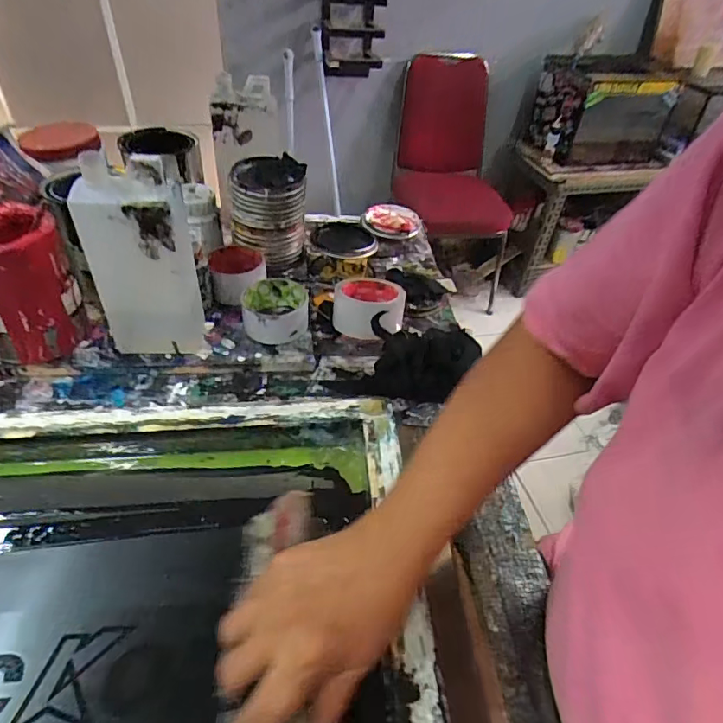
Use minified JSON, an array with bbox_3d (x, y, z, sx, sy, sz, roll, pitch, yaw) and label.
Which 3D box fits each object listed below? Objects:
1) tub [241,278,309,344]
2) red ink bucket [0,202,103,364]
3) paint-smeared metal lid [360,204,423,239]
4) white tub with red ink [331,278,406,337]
[{"bbox_3d":[-0.110,-0.066,0.642,0.088,0.044,0.090,-6,44,-13],"label":"tub"},{"bbox_3d":[-0.383,-0.085,0.557,0.116,0.142,0.109,-21,49,-26],"label":"red ink bucket"},{"bbox_3d":[0.054,-0.253,0.890,0.109,0.019,0.095,-2,43,-8],"label":"paint-smeared metal lid"},{"bbox_3d":[0.012,-0.070,0.656,0.087,0.058,0.088,3,42,-3],"label":"white tub with red ink"}]

